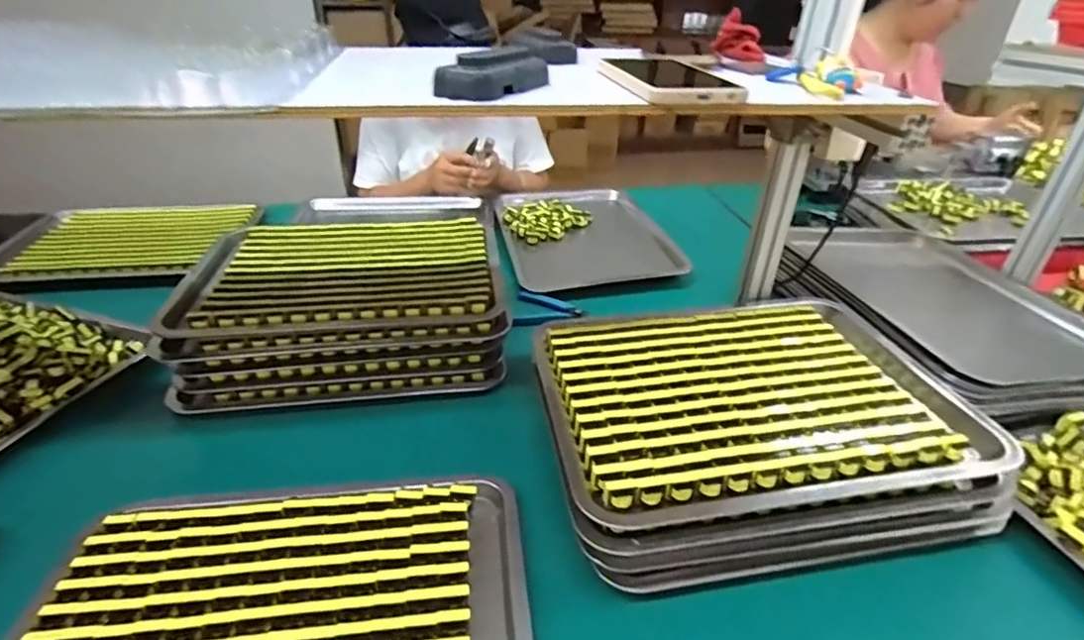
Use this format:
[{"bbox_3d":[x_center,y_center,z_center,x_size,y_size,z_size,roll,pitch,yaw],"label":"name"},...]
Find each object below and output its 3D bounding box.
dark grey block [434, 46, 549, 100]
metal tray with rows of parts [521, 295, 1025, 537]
[{"bbox_3d":[-0.032,-0.187,0.416,0.040,0.024,0.113,20,37,27],"label":"dark grey block"},{"bbox_3d":[0.206,0.064,0.557,0.398,0.035,0.282,-5,33,-9],"label":"metal tray with rows of parts"}]

